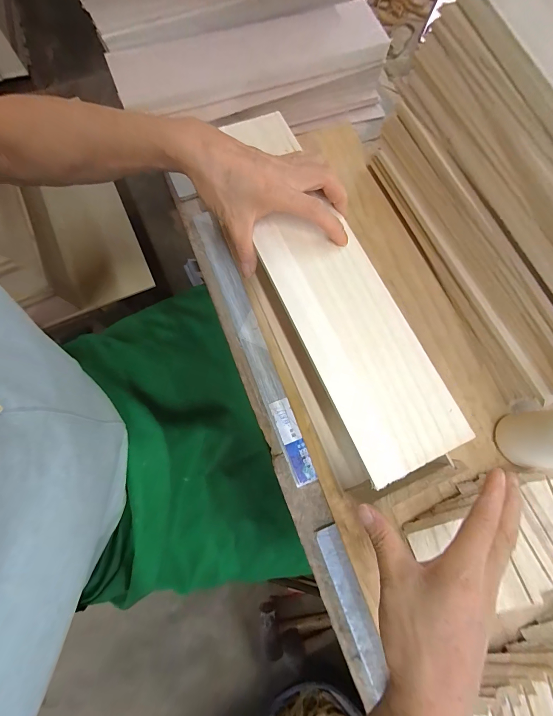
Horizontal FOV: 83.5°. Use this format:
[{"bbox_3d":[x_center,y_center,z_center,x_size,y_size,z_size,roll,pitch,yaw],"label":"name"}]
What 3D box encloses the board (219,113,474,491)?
[{"bbox_3d":[0.042,-0.085,0.295,0.096,0.010,0.380,-22,75,-8],"label":"board"}]

